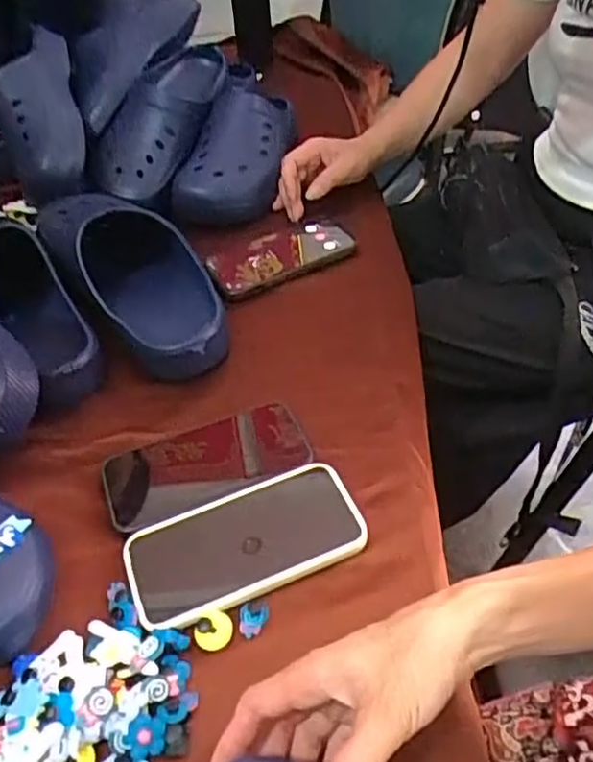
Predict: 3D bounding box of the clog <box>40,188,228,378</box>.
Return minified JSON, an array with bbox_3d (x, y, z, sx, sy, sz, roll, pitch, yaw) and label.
[{"bbox_3d":[-0.168,-0.118,0.684,0.117,0.084,0.292,-25,47,-18],"label":"clog"}]

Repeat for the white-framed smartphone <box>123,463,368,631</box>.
[{"bbox_3d":[-0.037,0.115,0.488,0.163,0.012,0.085,-18,45,-11],"label":"white-framed smartphone"}]

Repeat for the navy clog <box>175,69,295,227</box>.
[{"bbox_3d":[-0.072,-0.311,0.858,0.122,0.118,0.282,1,45,8],"label":"navy clog"}]

